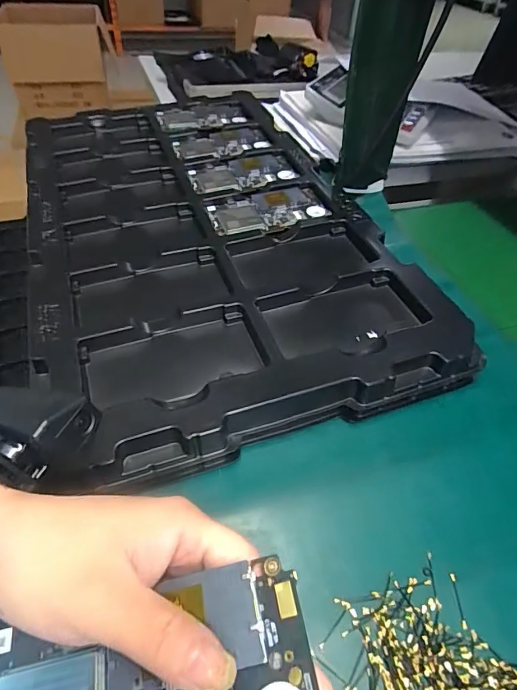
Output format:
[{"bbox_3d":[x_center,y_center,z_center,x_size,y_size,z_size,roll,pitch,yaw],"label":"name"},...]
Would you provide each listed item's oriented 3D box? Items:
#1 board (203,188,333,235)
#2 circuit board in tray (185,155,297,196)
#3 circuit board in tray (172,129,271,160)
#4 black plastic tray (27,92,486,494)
[{"bbox_3d":[0.010,-0.145,0.457,0.123,0.008,0.068,-16,51,-19],"label":"board"},{"bbox_3d":[-0.020,-0.202,0.502,0.117,0.009,0.065,-12,50,-16],"label":"circuit board in tray"},{"bbox_3d":[-0.050,-0.264,0.557,0.119,0.010,0.071,-8,49,-12],"label":"circuit board in tray"},{"bbox_3d":[-0.067,-0.133,0.456,0.321,0.054,0.541,-13,50,-16],"label":"black plastic tray"}]

